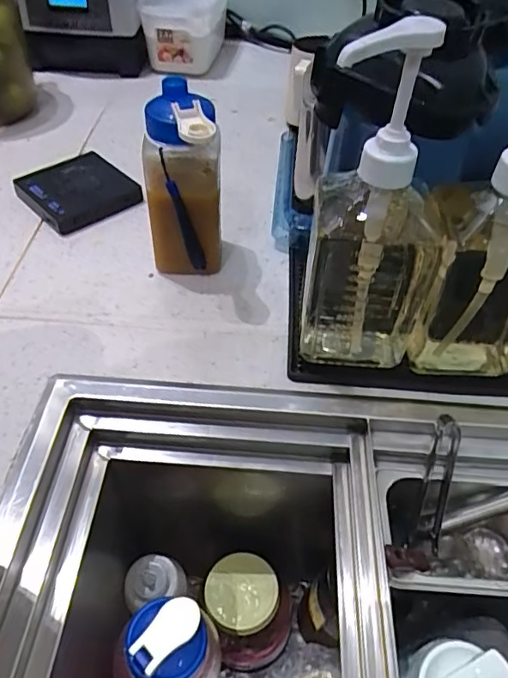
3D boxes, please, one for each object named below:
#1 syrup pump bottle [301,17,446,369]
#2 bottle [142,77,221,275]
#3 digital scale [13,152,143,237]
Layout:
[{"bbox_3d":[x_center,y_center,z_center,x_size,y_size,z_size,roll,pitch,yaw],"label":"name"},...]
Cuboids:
[{"bbox_3d":[0.104,-0.093,0.444,0.099,0.289,0.086,7,47,4],"label":"syrup pump bottle"},{"bbox_3d":[-0.074,-0.151,0.553,0.076,0.195,0.082,-2,47,-4],"label":"bottle"},{"bbox_3d":[-0.238,-0.200,0.700,0.137,0.026,0.126,36,56,27],"label":"digital scale"}]

